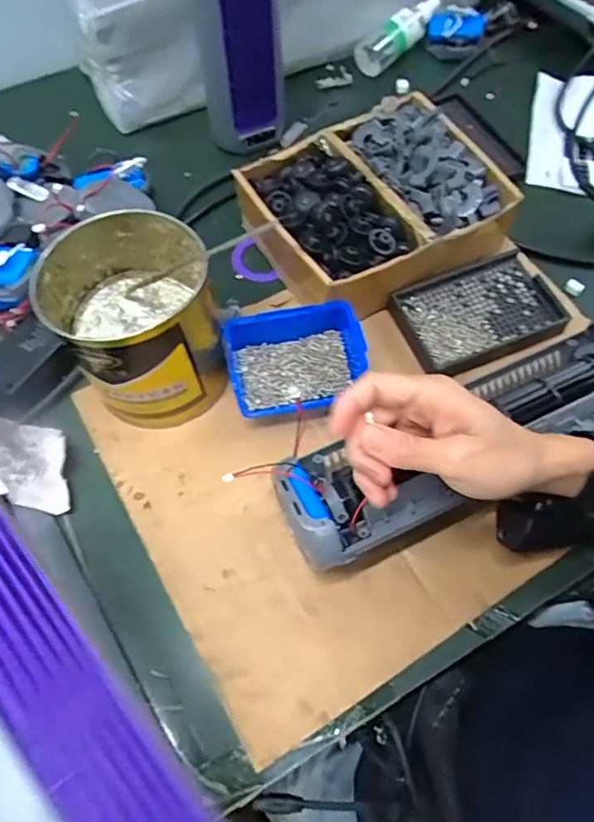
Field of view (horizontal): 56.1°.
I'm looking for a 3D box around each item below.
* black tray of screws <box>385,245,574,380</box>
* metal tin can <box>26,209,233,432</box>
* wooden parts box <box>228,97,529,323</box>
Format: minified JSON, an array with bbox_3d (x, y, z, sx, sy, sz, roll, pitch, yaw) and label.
[{"bbox_3d":[0.163,-0.094,0.509,0.139,0.020,0.097,-20,64,-10],"label":"black tray of screws"},{"bbox_3d":[-0.124,-0.071,0.442,0.120,0.111,0.119,0,63,0],"label":"metal tin can"},{"bbox_3d":[0.071,-0.195,0.529,0.217,0.068,0.186,-33,67,-15],"label":"wooden parts box"}]

